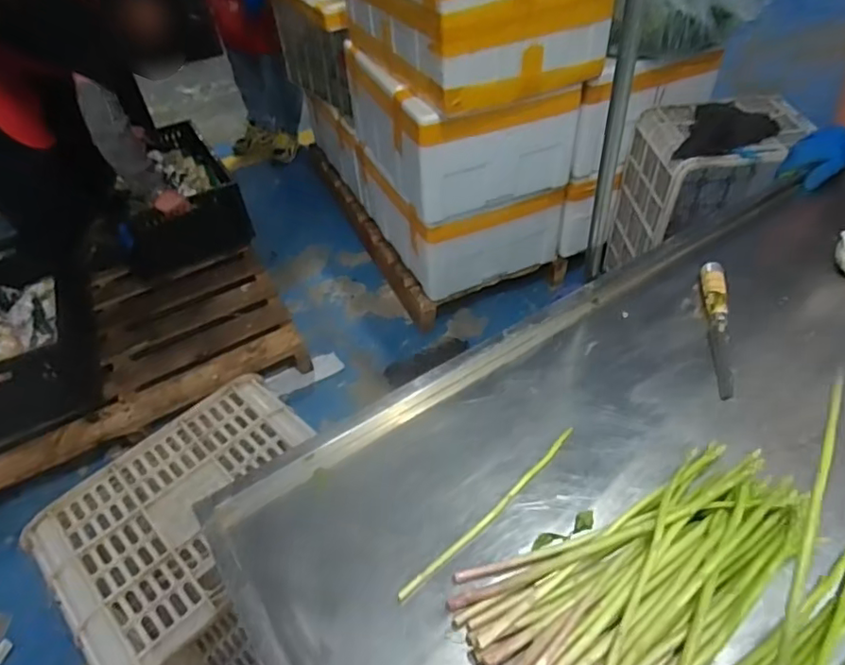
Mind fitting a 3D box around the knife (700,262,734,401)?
[{"bbox_3d":[0.363,-0.011,0.716,0.029,0.029,0.202,9,47,13],"label":"knife"}]

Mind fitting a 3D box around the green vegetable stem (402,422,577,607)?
[{"bbox_3d":[0.072,0.174,0.572,0.248,0.014,0.011,-36,53,-27],"label":"green vegetable stem"}]

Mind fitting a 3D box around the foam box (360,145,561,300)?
[{"bbox_3d":[0.106,-0.416,1.897,0.452,0.260,0.625,-21,48,-14],"label":"foam box"}]

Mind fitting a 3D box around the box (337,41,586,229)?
[{"bbox_3d":[0.090,-0.608,1.659,0.428,0.318,0.579,-21,48,-14],"label":"box"}]

